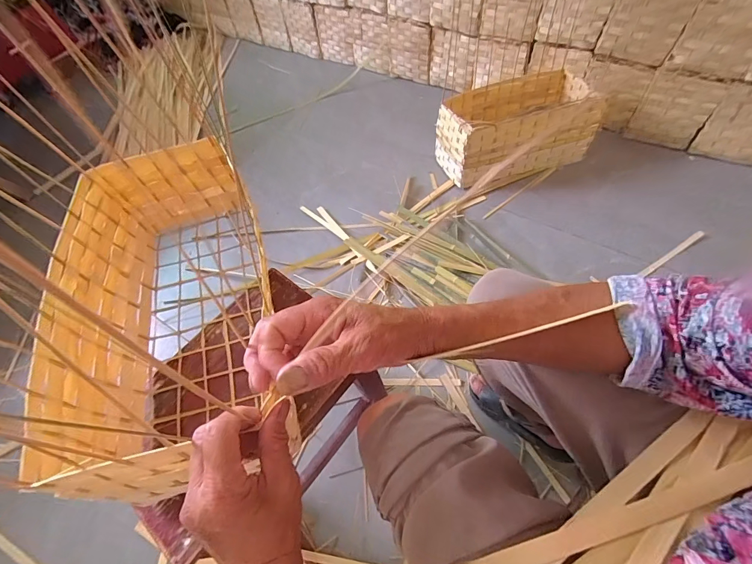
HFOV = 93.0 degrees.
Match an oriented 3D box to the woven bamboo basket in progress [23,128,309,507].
[{"bbox_3d":[-0.280,0.014,0.468,0.175,0.186,0.407,-12,64,-3],"label":"woven bamboo basket in progress"}]

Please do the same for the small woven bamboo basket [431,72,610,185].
[{"bbox_3d":[0.420,-0.478,1.106,0.439,0.203,0.231,-13,58,-3],"label":"small woven bamboo basket"}]

